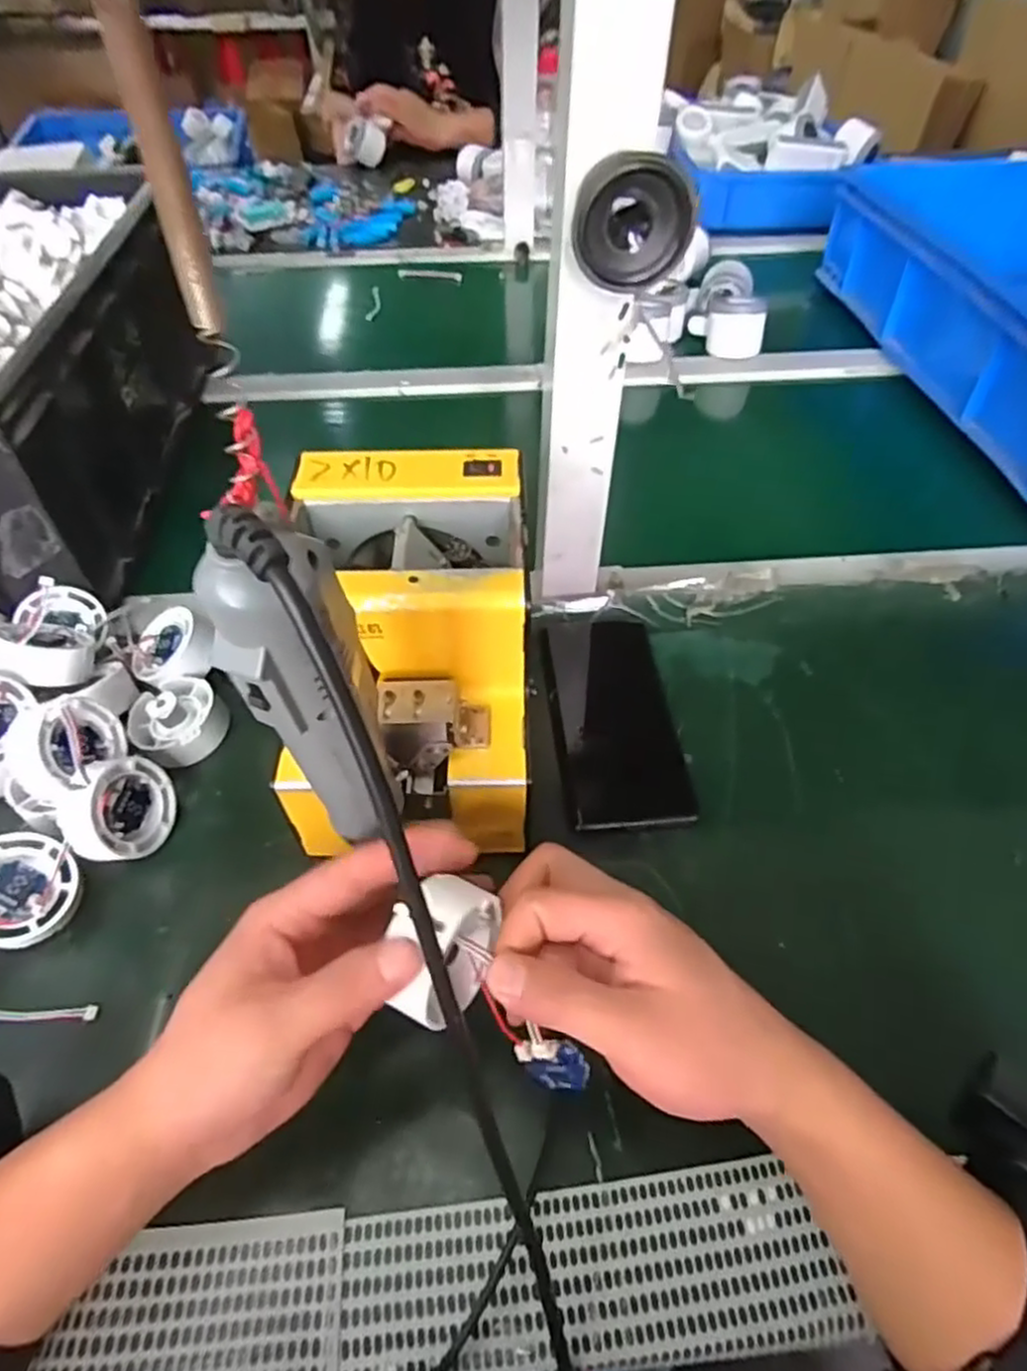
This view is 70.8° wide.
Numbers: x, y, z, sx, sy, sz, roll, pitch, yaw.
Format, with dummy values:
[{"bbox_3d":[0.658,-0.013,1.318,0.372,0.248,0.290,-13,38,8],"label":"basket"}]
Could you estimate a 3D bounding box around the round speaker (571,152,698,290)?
[{"bbox_3d":[0.053,-0.210,0.330,0.052,0.050,0.021,6,30,-9],"label":"round speaker"}]

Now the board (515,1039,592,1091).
[{"bbox_3d":[0.016,0.146,0.280,0.027,0.024,0.008,-14,19,26],"label":"board"}]

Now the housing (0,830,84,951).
[{"bbox_3d":[-0.257,0.106,0.374,0.053,0.018,0.054,33,57,-9],"label":"housing"}]

